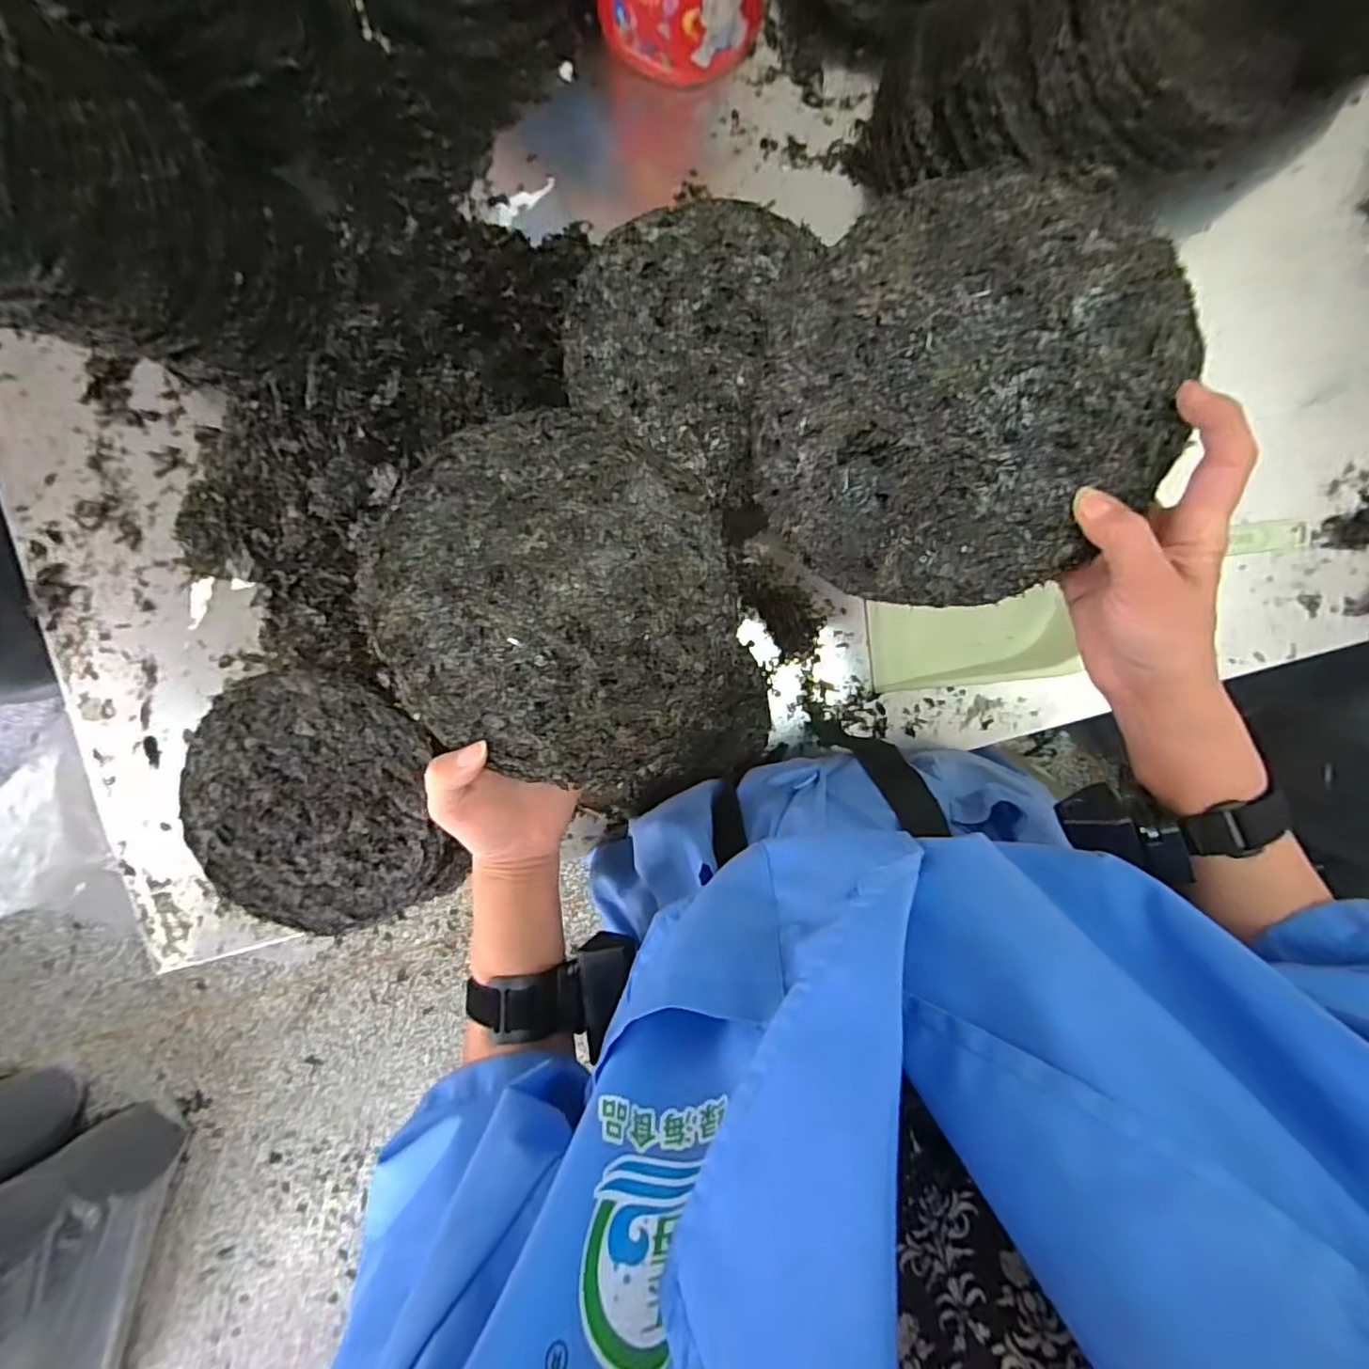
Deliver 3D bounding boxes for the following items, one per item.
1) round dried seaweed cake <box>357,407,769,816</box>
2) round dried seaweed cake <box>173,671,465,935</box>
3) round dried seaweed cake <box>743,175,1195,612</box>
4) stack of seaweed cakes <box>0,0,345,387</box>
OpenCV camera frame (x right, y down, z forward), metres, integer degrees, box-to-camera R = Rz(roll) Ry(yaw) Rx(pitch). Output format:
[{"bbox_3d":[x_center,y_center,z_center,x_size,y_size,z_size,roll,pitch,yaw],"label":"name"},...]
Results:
[{"bbox_3d":[-0.062,-0.036,0.333,0.193,0.015,0.218,-18,93,-16],"label":"round dried seaweed cake"},{"bbox_3d":[-0.278,0.090,0.448,0.189,0.016,0.192,-8,93,1],"label":"round dried seaweed cake"},{"bbox_3d":[0.132,-0.141,0.306,0.194,0.010,0.193,8,109,25],"label":"round dried seaweed cake"},{"bbox_3d":[-0.463,-0.348,0.434,0.184,0.355,0.215,21,93,0],"label":"stack of seaweed cakes"}]

